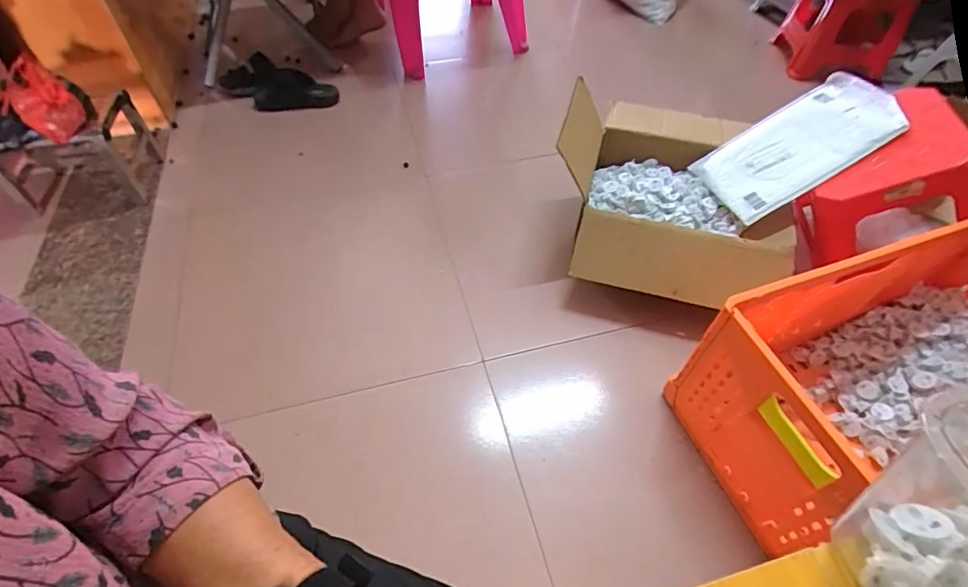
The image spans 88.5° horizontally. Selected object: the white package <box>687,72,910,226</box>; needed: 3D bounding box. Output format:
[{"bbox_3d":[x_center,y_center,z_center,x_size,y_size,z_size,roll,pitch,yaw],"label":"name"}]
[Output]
[{"bbox_3d":[0.631,-0.306,1.010,0.347,0.034,0.228,-32,43,16],"label":"white package"}]

